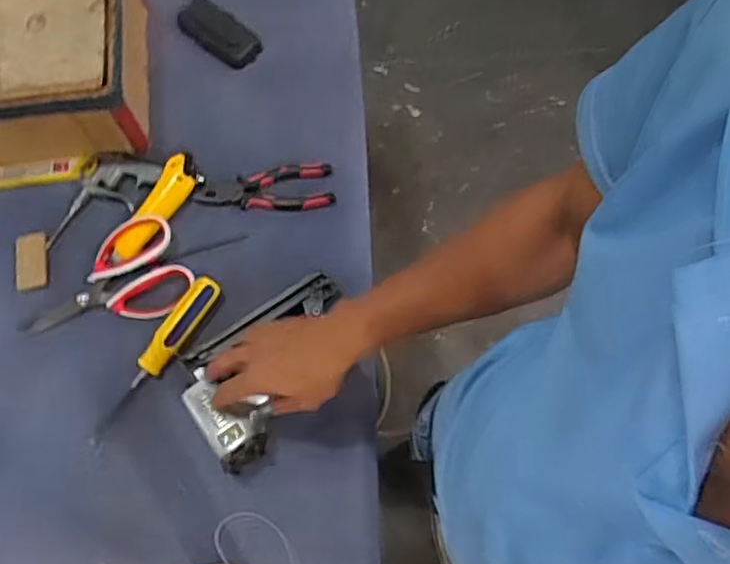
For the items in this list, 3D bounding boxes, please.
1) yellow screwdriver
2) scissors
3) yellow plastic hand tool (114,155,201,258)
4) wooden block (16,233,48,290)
[{"bbox_3d":[-0.214,0.080,0.703,0.034,0.022,0.193,28,73,10],"label":"yellow screwdriver"},{"bbox_3d":[-0.281,0.007,0.725,0.180,0.022,0.100,-29,73,-9],"label":"scissors"},{"bbox_3d":[-0.226,-0.084,0.750,0.034,0.024,0.138,27,73,10],"label":"yellow plastic hand tool"},{"bbox_3d":[-0.368,-0.024,0.746,0.034,0.005,0.066,-10,71,-3],"label":"wooden block"}]

